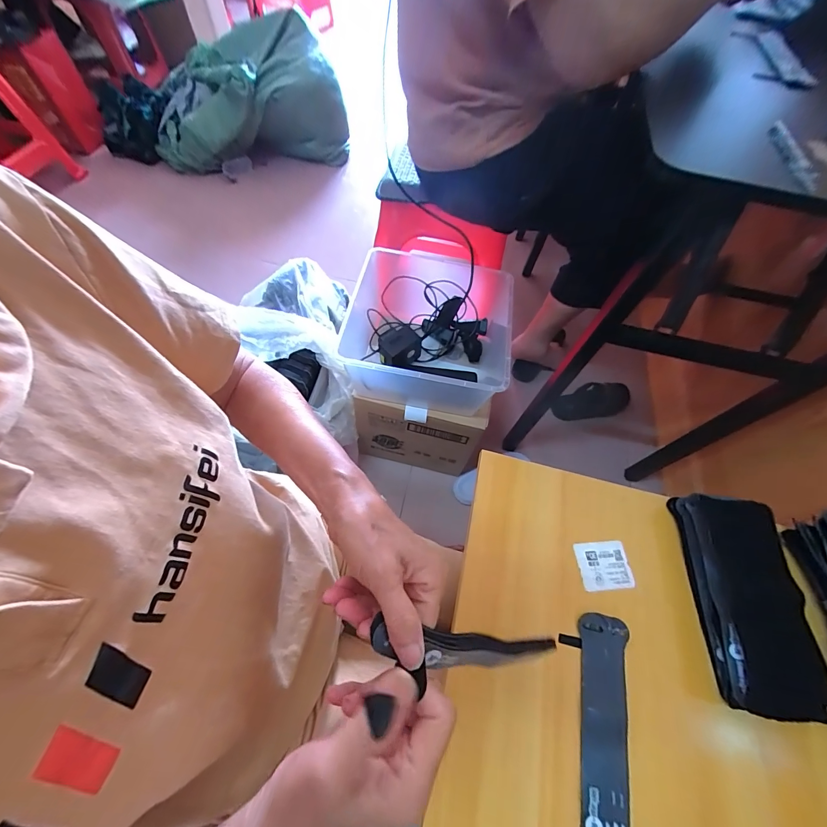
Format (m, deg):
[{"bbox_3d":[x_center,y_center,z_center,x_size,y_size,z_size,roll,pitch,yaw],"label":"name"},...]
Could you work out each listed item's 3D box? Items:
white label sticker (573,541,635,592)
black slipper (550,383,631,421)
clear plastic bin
[{"bbox_3d":[0.214,0.171,0.404,0.058,0.004,0.049,-3,64,-3],"label":"white label sticker"},{"bbox_3d":[0.535,-0.035,1.091,0.238,0.063,0.092,-8,62,-9],"label":"black slipper"},{"bbox_3d":[0.021,-0.158,0.731,0.341,0.152,0.313,10,61,1],"label":"clear plastic bin"}]

